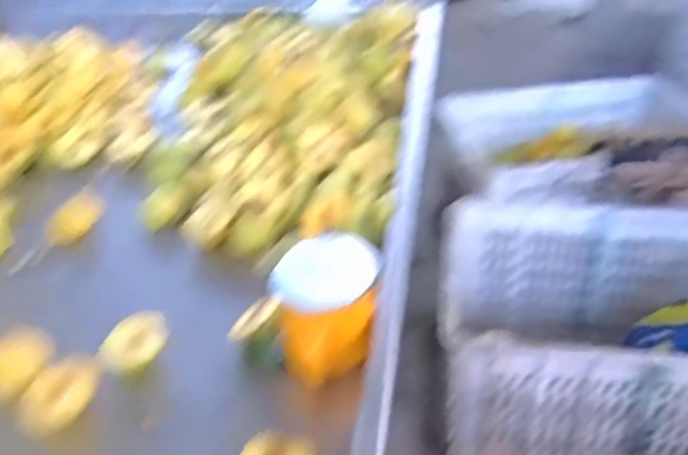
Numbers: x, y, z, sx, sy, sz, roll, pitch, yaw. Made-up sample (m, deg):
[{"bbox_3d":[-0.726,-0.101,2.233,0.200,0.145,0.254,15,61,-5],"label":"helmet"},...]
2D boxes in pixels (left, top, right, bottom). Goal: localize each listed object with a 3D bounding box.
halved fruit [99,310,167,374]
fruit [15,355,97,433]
[{"bbox_3d":[-0.205,0.111,0.665,0.048,0.023,0.071,22,41,34],"label":"halved fruit"},{"bbox_3d":[-0.254,0.149,0.609,0.048,0.027,0.069,20,39,31],"label":"fruit"}]

